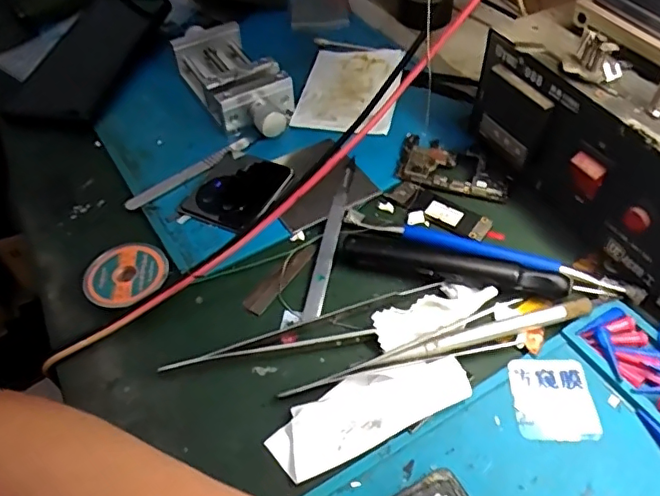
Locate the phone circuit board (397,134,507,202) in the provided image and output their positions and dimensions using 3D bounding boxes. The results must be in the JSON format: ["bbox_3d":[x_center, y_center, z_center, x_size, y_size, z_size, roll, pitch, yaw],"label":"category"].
[{"bbox_3d":[0.081,-0.052,0.366,0.071,0.006,0.045,17,52,18],"label":"phone circuit board"}]

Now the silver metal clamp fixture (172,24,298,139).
[{"bbox_3d":[-0.073,-0.125,0.420,0.058,0.037,0.128,-25,52,-17],"label":"silver metal clamp fixture"}]

